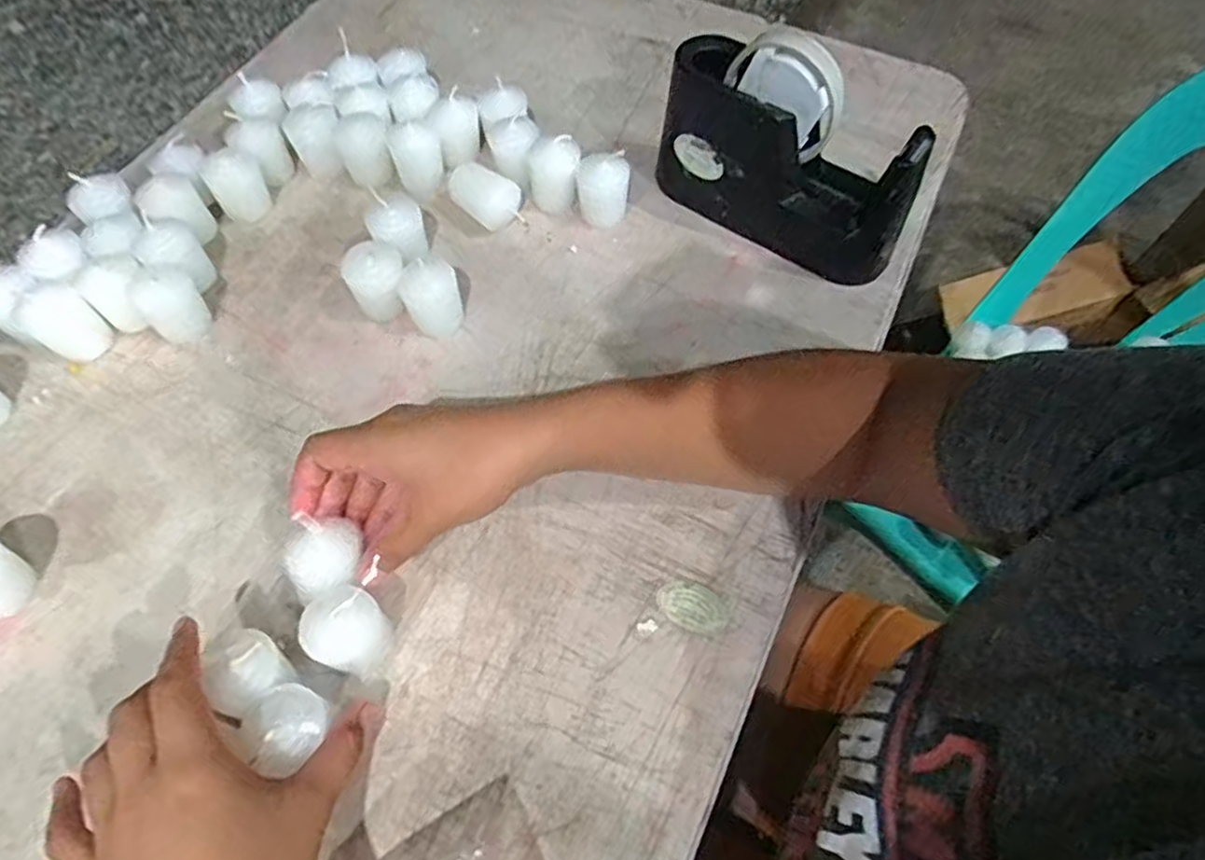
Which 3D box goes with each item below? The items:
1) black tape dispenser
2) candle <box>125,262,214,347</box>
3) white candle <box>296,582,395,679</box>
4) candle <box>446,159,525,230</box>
[{"bbox_3d":[0.126,-0.189,0.482,0.185,0.129,0.055,32,65,15],"label":"black tape dispenser"},{"bbox_3d":[-0.287,-0.086,0.468,0.037,0.052,0.036,40,67,18],"label":"candle"},{"bbox_3d":[-0.128,0.102,0.359,0.039,0.050,0.036,1,61,-1],"label":"white candle"},{"bbox_3d":[-0.087,-0.175,0.525,0.054,0.031,0.033,36,66,17],"label":"candle"}]

